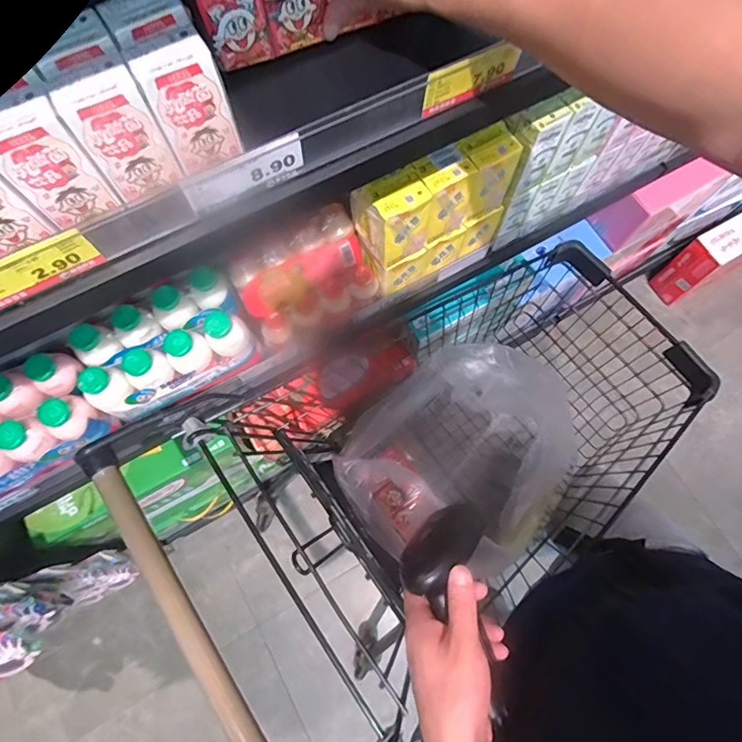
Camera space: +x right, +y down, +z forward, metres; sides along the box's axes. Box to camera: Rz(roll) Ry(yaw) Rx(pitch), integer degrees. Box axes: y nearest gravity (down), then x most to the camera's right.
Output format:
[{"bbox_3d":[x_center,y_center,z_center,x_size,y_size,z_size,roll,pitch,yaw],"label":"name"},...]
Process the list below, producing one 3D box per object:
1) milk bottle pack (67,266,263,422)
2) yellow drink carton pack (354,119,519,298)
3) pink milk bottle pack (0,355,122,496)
[{"bbox_3d":[-0.261,-0.031,0.604,0.204,0.088,0.110,-31,76,-9],"label":"milk bottle pack"},{"bbox_3d":[0.087,-0.208,0.615,0.208,0.187,0.078,-24,75,-7],"label":"yellow drink carton pack"},{"bbox_3d":[-0.442,0.071,0.568,0.195,0.088,0.105,-28,75,-8],"label":"pink milk bottle pack"}]

